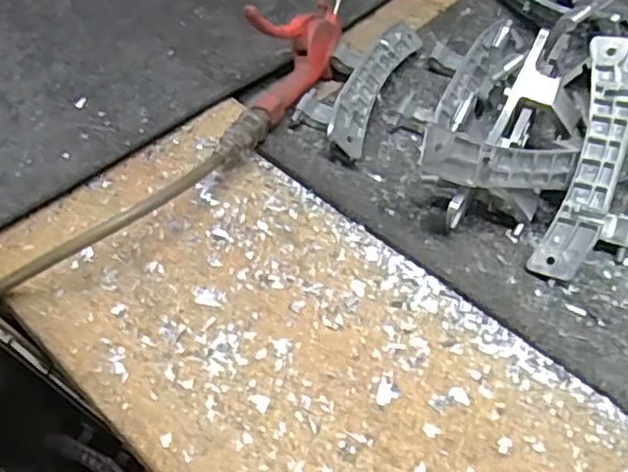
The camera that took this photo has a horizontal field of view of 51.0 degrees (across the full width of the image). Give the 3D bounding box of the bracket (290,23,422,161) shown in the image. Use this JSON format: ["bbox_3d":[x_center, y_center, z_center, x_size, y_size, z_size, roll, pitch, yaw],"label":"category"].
[{"bbox_3d":[0.031,-0.121,0.516,0.062,0.032,0.148,18,56,15],"label":"bracket"}]

